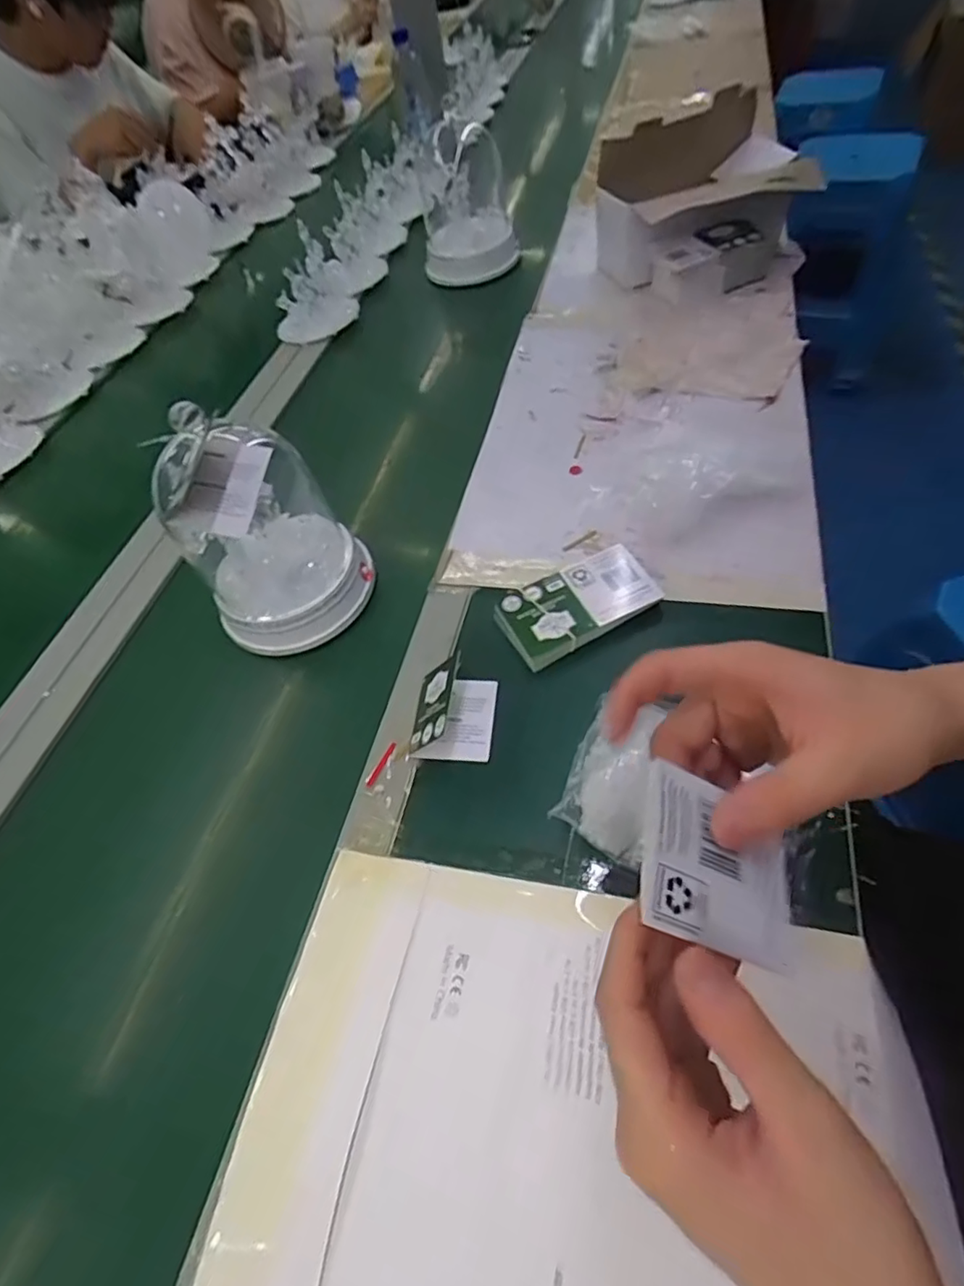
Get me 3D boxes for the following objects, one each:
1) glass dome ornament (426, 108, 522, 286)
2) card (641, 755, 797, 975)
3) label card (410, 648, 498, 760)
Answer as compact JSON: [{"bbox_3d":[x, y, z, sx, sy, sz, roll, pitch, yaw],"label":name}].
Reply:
[{"bbox_3d":[-0.023,-0.659,0.853,0.137,0.177,0.147,-13,54,2],"label":"glass dome ornament"},{"bbox_3d":[0.093,0.086,0.222,0.070,0.004,0.060,26,57,-13],"label":"card"},{"bbox_3d":[-0.024,0.049,0.442,0.065,0.042,0.074,2,56,11],"label":"label card"}]

